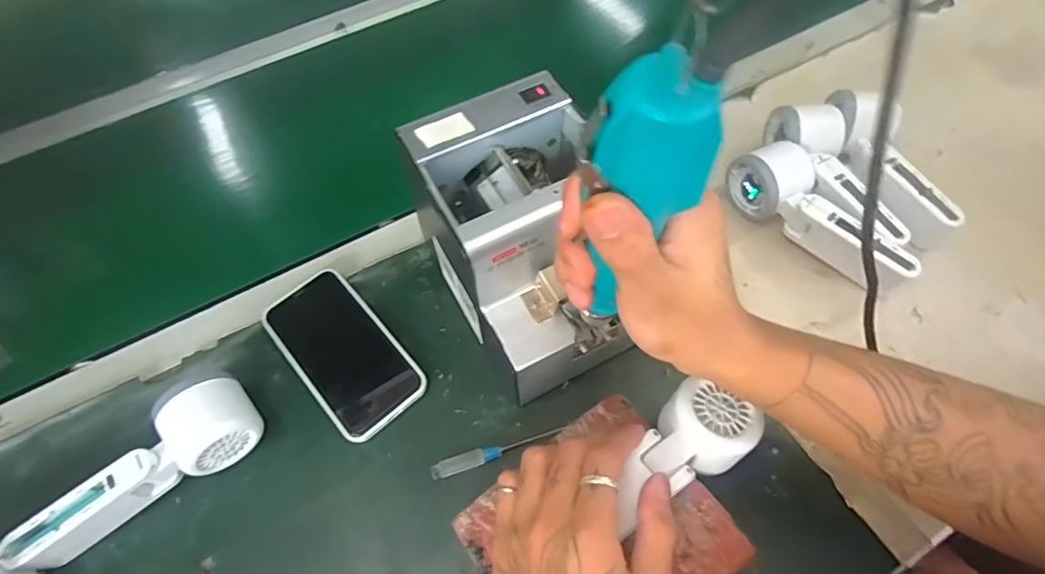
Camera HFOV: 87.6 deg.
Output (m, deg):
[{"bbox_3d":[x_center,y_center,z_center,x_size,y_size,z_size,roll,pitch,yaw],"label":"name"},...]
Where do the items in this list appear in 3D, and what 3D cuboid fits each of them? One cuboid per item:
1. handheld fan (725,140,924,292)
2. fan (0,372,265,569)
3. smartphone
[{"bbox_3d":[0.253,-0.058,0.469,0.052,0.056,0.166,-31,62,-15],"label":"handheld fan"},{"bbox_3d":[-0.265,0.132,0.378,0.165,0.053,0.056,-38,64,-18],"label":"fan"},{"bbox_3d":[-0.147,0.051,0.444,0.074,0.005,0.141,-39,72,-17],"label":"smartphone"}]

